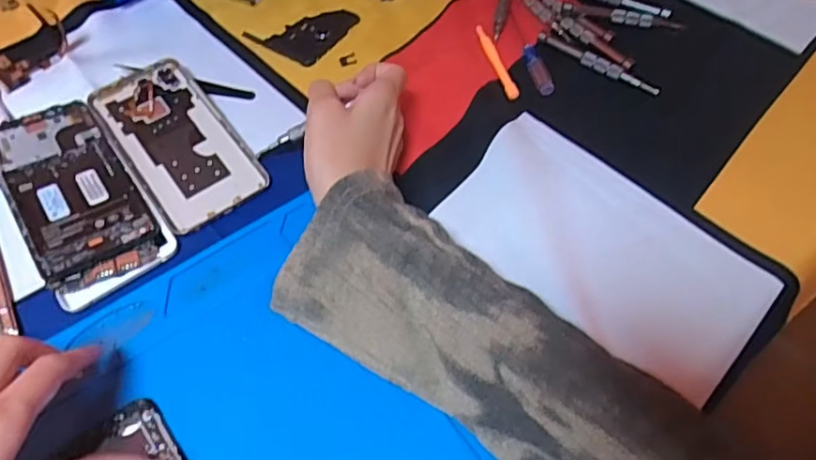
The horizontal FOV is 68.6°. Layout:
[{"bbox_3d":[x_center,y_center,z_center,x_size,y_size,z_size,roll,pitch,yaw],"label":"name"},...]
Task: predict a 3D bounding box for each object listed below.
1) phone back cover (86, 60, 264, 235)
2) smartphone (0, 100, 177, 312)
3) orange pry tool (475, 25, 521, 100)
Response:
[{"bbox_3d":[-0.170,-0.066,0.436,0.073,0.011,0.151,-34,62,-18],"label":"phone back cover"},{"bbox_3d":[-0.231,-0.029,0.409,0.073,0.016,0.172,-33,62,-18],"label":"smartphone"},{"bbox_3d":[0.070,-0.134,0.471,0.010,0.004,0.084,-14,58,-6],"label":"orange pry tool"}]

